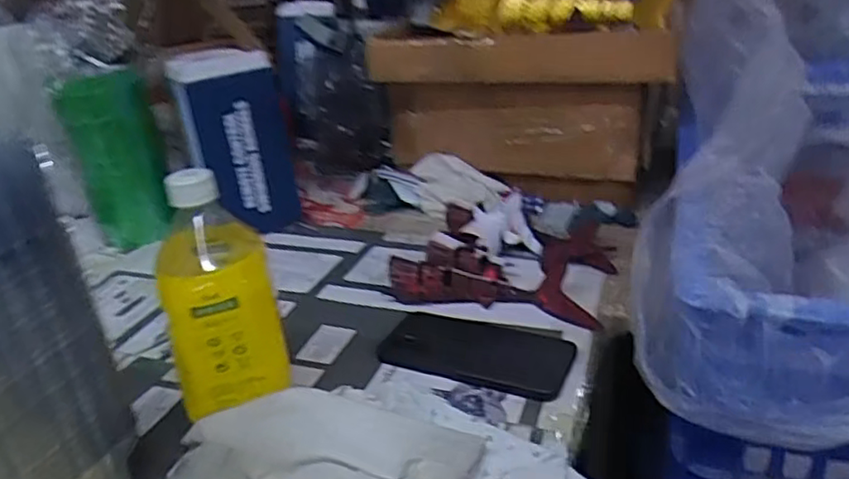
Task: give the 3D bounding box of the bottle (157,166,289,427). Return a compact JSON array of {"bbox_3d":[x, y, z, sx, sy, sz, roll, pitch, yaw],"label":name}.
[{"bbox_3d":[-0.153,0.035,0.478,0.085,0.165,0.083,-16,28,-24],"label":"bottle"}]

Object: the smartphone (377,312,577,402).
[{"bbox_3d":[0.045,0.095,0.569,0.164,0.010,0.086,8,28,24],"label":"smartphone"}]

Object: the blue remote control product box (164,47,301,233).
[{"bbox_3d":[-0.232,-0.114,0.809,0.127,0.223,0.103,-11,27,-16],"label":"blue remote control product box"}]

